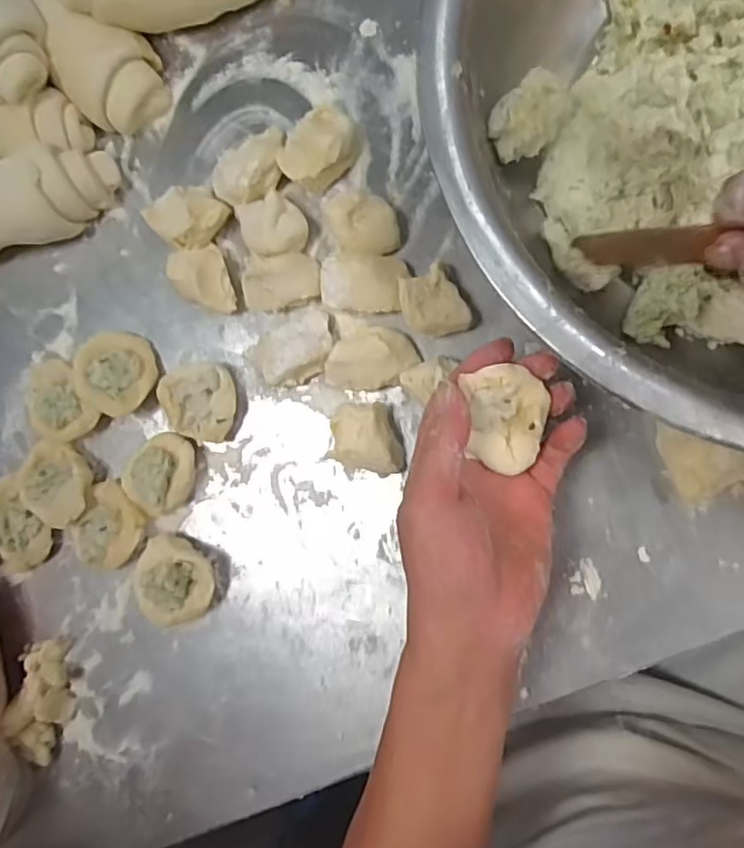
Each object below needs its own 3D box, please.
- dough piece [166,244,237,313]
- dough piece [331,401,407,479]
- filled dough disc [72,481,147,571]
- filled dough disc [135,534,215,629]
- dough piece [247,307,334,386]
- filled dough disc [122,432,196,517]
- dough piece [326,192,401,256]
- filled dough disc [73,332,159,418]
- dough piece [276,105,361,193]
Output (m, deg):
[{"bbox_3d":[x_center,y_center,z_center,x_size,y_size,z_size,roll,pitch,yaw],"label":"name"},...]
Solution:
[{"bbox_3d":[-0.114,-0.096,0.428,0.034,0.031,0.047,-25,86,8],"label":"dough piece"},{"bbox_3d":[-0.002,0.009,0.400,0.044,0.027,0.044,-4,89,9],"label":"dough piece"},{"bbox_3d":[-0.183,0.073,0.440,0.044,0.021,0.056,24,93,8],"label":"filled dough disc"},{"bbox_3d":[-0.137,0.109,0.429,0.057,0.030,0.051,34,94,8],"label":"filled dough disc"},{"bbox_3d":[-0.051,-0.050,0.414,0.055,0.032,0.040,-30,85,7],"label":"dough piece"},{"bbox_3d":[-0.146,0.033,0.433,0.043,0.029,0.056,32,94,8],"label":"filled dough disc"},{"bbox_3d":[-0.007,-0.126,0.402,0.046,0.034,0.036,-10,88,8],"label":"dough piece"},{"bbox_3d":[-0.178,-0.037,0.434,0.053,0.014,0.054,1,85,-15],"label":"filled dough disc"},{"bbox_3d":[-0.033,-0.182,0.413,0.038,0.029,0.054,36,95,7],"label":"dough piece"}]

